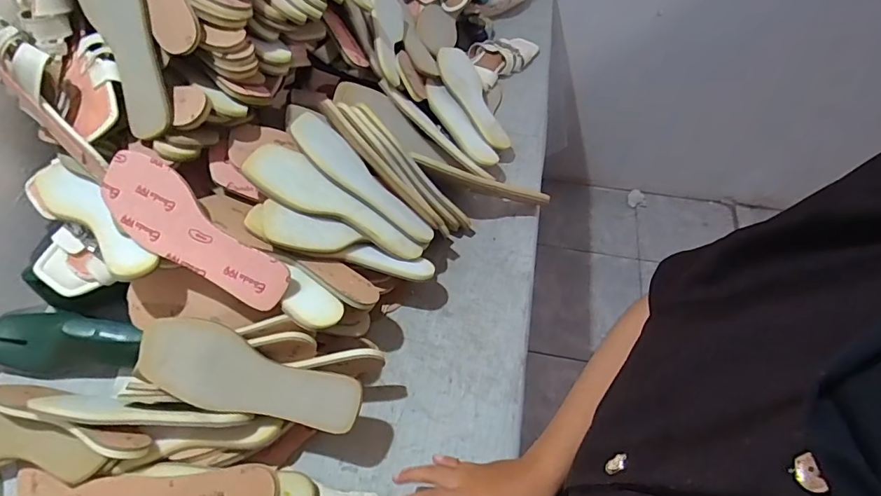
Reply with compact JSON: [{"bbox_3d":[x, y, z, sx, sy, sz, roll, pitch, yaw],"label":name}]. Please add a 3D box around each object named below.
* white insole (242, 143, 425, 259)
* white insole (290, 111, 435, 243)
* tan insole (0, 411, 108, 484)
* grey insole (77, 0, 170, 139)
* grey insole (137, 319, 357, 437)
[{"bbox_3d":[-0.131,-0.053,0.616,0.242,0.013,0.072,30,52,-21],"label":"white insole"},{"bbox_3d":[-0.107,-0.088,0.645,0.234,0.014,0.070,46,46,-5],"label":"white insole"},{"bbox_3d":[-0.482,0.228,0.536,0.235,0.028,0.063,13,57,9],"label":"tan insole"},{"bbox_3d":[-0.365,-0.243,0.540,0.082,0.009,0.231,-14,96,17],"label":"grey insole"},{"bbox_3d":[-0.205,0.141,0.510,0.238,0.011,0.079,19,77,0],"label":"grey insole"}]

